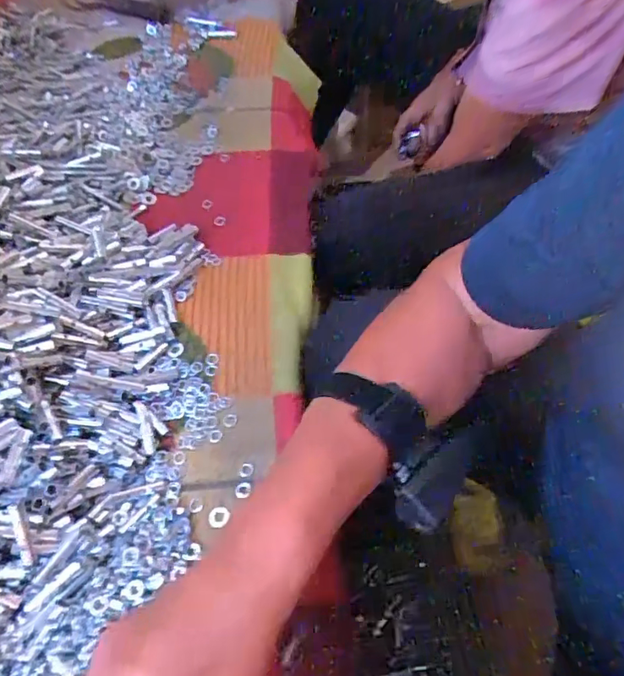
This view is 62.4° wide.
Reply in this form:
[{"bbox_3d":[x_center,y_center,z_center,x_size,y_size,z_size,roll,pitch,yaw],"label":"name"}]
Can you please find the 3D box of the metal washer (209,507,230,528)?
[{"bbox_3d":[-0.078,0.150,0.432,0.018,0.004,0.017,-2,57,2],"label":"metal washer"}]

